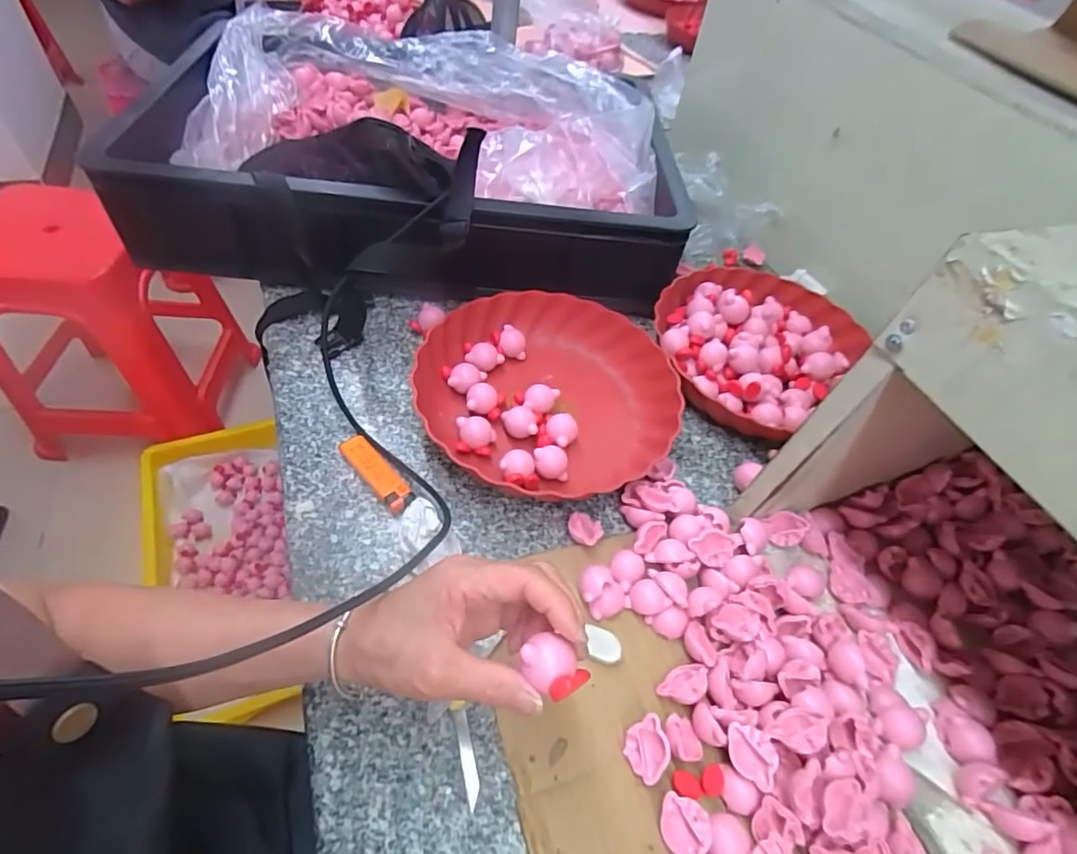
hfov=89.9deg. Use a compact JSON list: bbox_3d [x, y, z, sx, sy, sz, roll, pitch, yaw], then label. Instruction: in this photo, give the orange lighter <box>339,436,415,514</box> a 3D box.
[{"bbox_3d":[-0.137,0.039,0.461,0.024,0.015,0.084,-35,64,-29],"label":"orange lighter"}]

